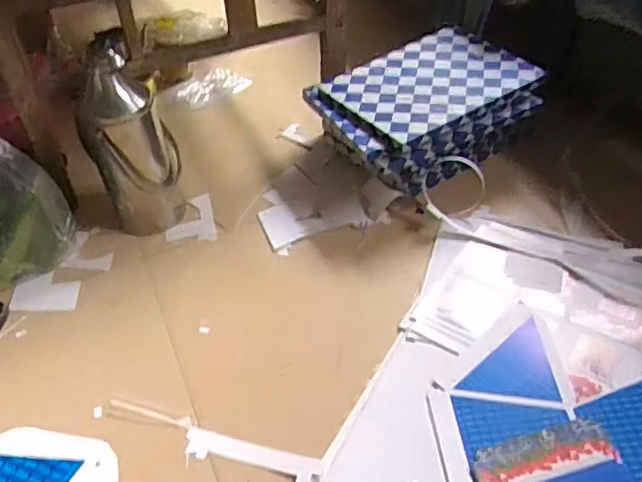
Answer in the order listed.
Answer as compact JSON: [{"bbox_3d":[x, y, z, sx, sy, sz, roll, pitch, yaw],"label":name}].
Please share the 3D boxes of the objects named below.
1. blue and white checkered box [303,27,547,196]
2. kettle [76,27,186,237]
[{"bbox_3d":[0.236,-0.303,1.364,0.470,0.174,0.325,-23,45,-20],"label":"blue and white checkered box"},{"bbox_3d":[-0.384,-0.212,1.233,0.117,0.380,0.178,17,46,22],"label":"kettle"}]

